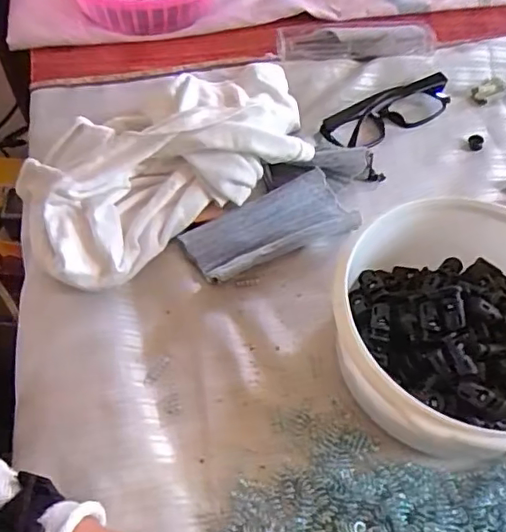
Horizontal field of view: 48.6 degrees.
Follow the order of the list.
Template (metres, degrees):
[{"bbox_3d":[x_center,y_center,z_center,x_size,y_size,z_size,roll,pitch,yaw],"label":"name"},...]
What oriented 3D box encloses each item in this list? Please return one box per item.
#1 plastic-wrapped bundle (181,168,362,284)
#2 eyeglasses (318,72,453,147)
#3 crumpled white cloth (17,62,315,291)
[{"bbox_3d":[0.016,-0.030,0.429,0.132,0.021,0.050,-22,58,-17],"label":"plastic-wrapped bundle"},{"bbox_3d":[0.125,-0.142,0.503,0.134,0.024,0.033,-25,59,-18],"label":"eyeglasses"},{"bbox_3d":[-0.065,-0.091,0.442,0.251,0.062,0.145,-30,61,-21],"label":"crumpled white cloth"}]

